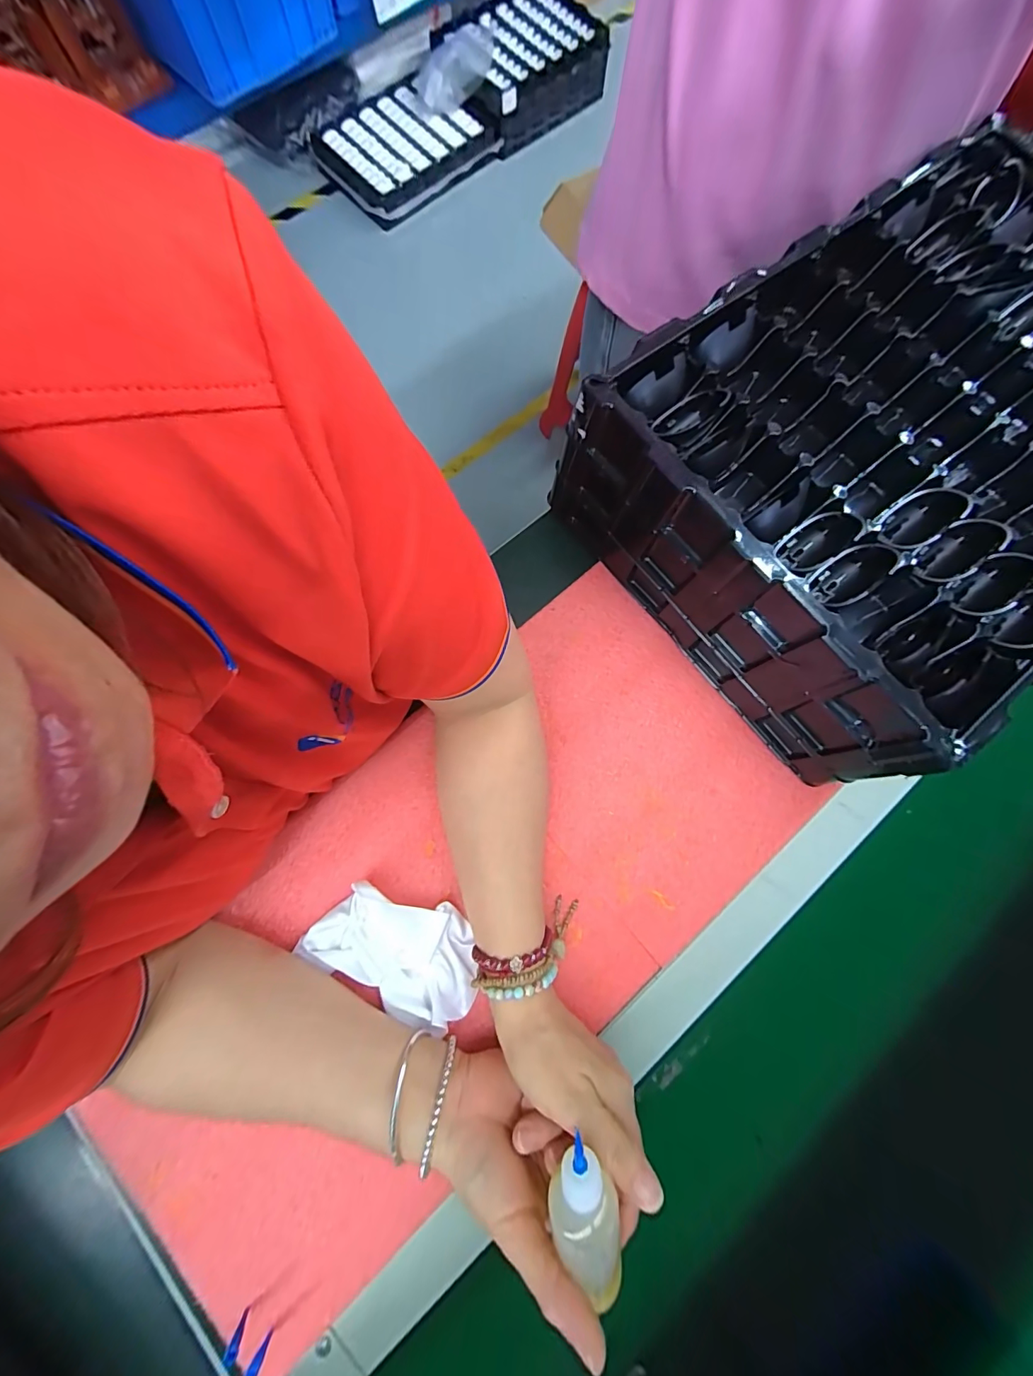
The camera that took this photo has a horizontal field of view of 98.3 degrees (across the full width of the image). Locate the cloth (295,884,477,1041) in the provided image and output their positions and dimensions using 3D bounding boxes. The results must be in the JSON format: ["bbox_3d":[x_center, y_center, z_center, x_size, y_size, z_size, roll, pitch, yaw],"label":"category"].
[{"bbox_3d":[-0.087,0.187,0.321,0.122,0.023,0.072,20,79,2],"label":"cloth"}]

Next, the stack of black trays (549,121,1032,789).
[{"bbox_3d":[0.312,-0.199,0.366,0.468,0.117,0.321,-39,82,-8],"label":"stack of black trays"}]

